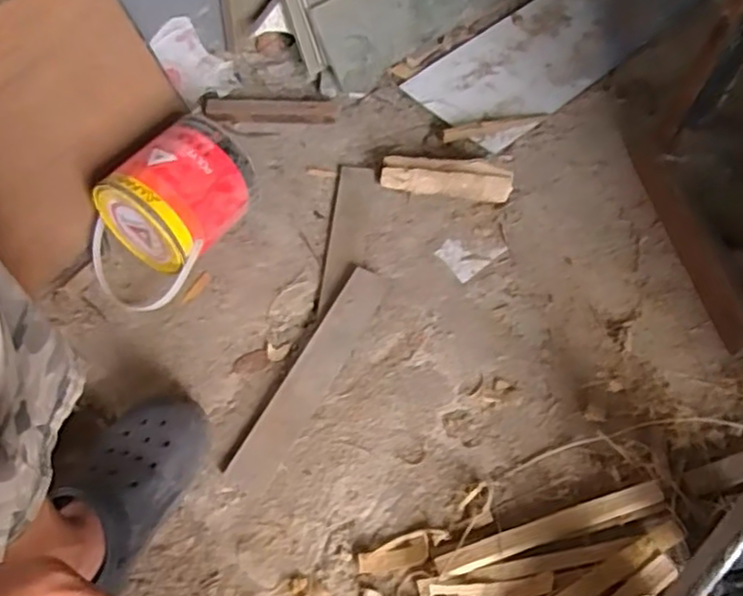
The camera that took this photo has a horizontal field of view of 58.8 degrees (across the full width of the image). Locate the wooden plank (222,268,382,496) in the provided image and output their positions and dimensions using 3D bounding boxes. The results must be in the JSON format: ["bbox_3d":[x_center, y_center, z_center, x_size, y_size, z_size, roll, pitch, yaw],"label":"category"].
[{"bbox_3d":[-0.076,0.092,0.833,0.060,0.011,0.328,25,58,12],"label":"wooden plank"}]

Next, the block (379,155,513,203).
[{"bbox_3d":[0.114,-0.184,1.008,0.199,0.051,0.046,6,56,0],"label":"block"}]

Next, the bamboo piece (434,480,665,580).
[{"bbox_3d":[0.203,0.255,0.733,0.276,0.013,0.025,-14,59,-13],"label":"bamboo piece"}]

